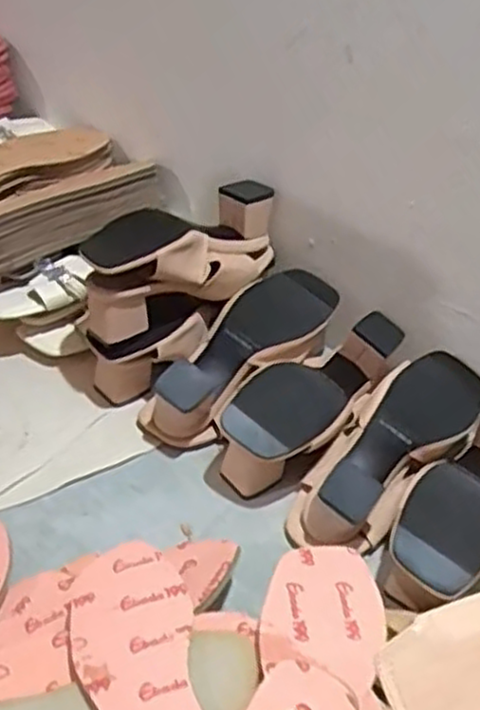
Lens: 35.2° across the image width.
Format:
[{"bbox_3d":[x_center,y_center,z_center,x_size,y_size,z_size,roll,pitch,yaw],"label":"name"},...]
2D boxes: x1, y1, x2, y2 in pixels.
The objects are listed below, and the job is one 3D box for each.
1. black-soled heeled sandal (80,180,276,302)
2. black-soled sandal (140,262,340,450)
[{"bbox_3d":[-0.051,-0.116,0.773,0.221,0.083,0.094,-19,48,-40],"label":"black-soled heeled sandal"},{"bbox_3d":[0.002,-0.010,0.781,0.092,0.088,0.247,33,65,25],"label":"black-soled sandal"}]

